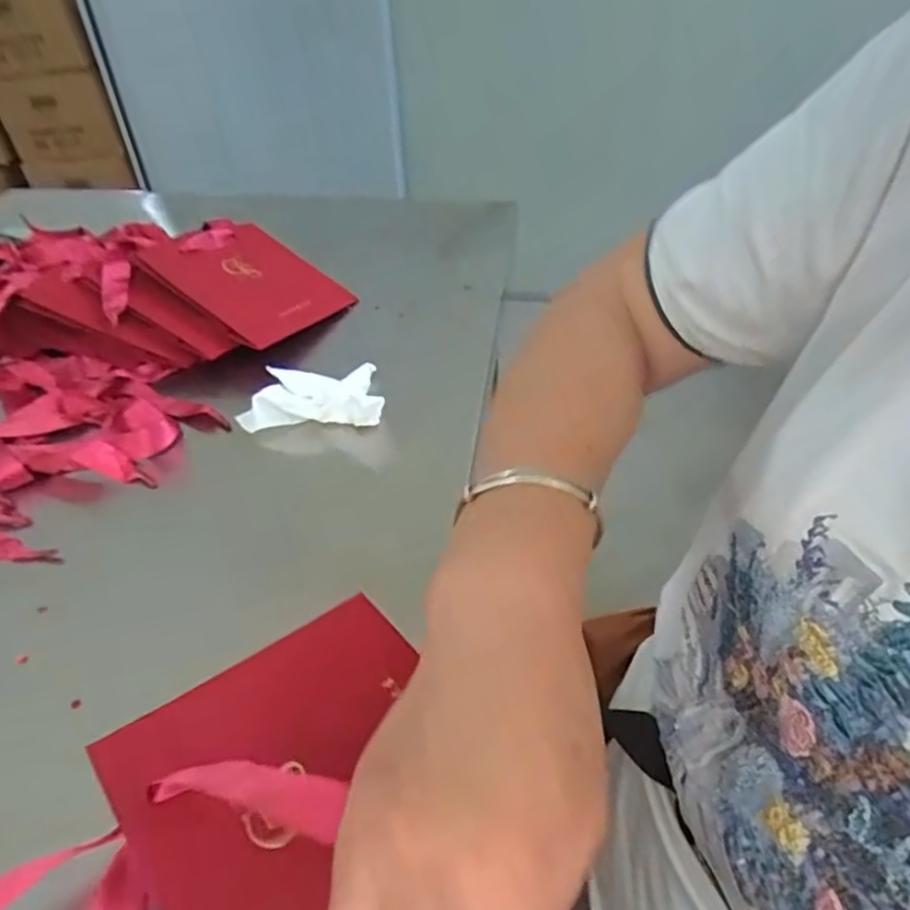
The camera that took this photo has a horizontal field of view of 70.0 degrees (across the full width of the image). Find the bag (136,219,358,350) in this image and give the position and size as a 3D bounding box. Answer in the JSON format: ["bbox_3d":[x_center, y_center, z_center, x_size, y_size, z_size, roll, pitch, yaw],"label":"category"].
[{"bbox_3d":[-0.185,-0.163,0.593,0.145,0.012,0.123,39,48,3],"label":"bag"}]

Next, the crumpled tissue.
[{"bbox_3d":[-0.107,-0.047,0.497,0.105,0.029,0.066,-2,41,1],"label":"crumpled tissue"}]

